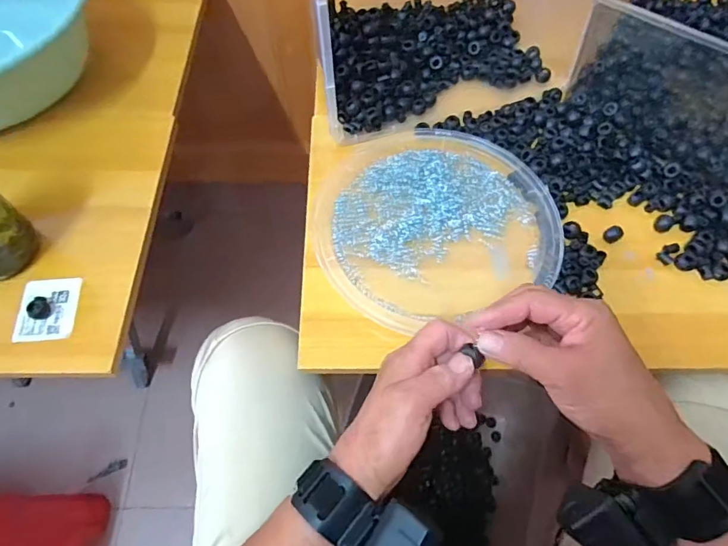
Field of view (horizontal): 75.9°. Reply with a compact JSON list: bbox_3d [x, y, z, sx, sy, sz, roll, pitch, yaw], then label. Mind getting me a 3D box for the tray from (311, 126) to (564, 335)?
[{"bbox_3d":[0.067,-0.061,0.464,0.232,0.025,0.211,1,63,-1],"label":"tray"}]

